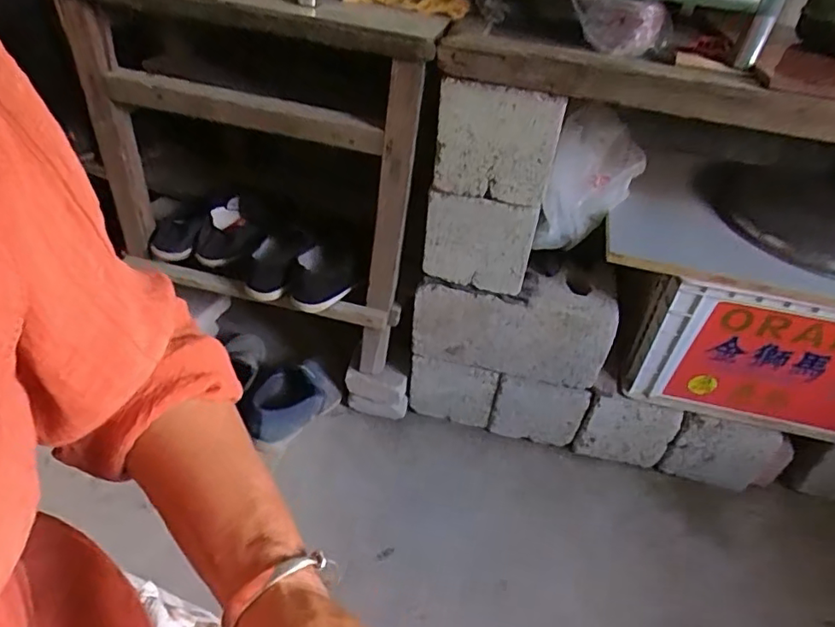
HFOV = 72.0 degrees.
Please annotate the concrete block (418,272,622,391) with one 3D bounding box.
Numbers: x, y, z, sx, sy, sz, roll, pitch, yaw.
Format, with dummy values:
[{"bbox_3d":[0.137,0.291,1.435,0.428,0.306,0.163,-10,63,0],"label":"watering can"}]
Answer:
[{"bbox_3d":[0.164,0.011,1.010,0.327,0.161,0.097,12,40,5],"label":"concrete block"}]

